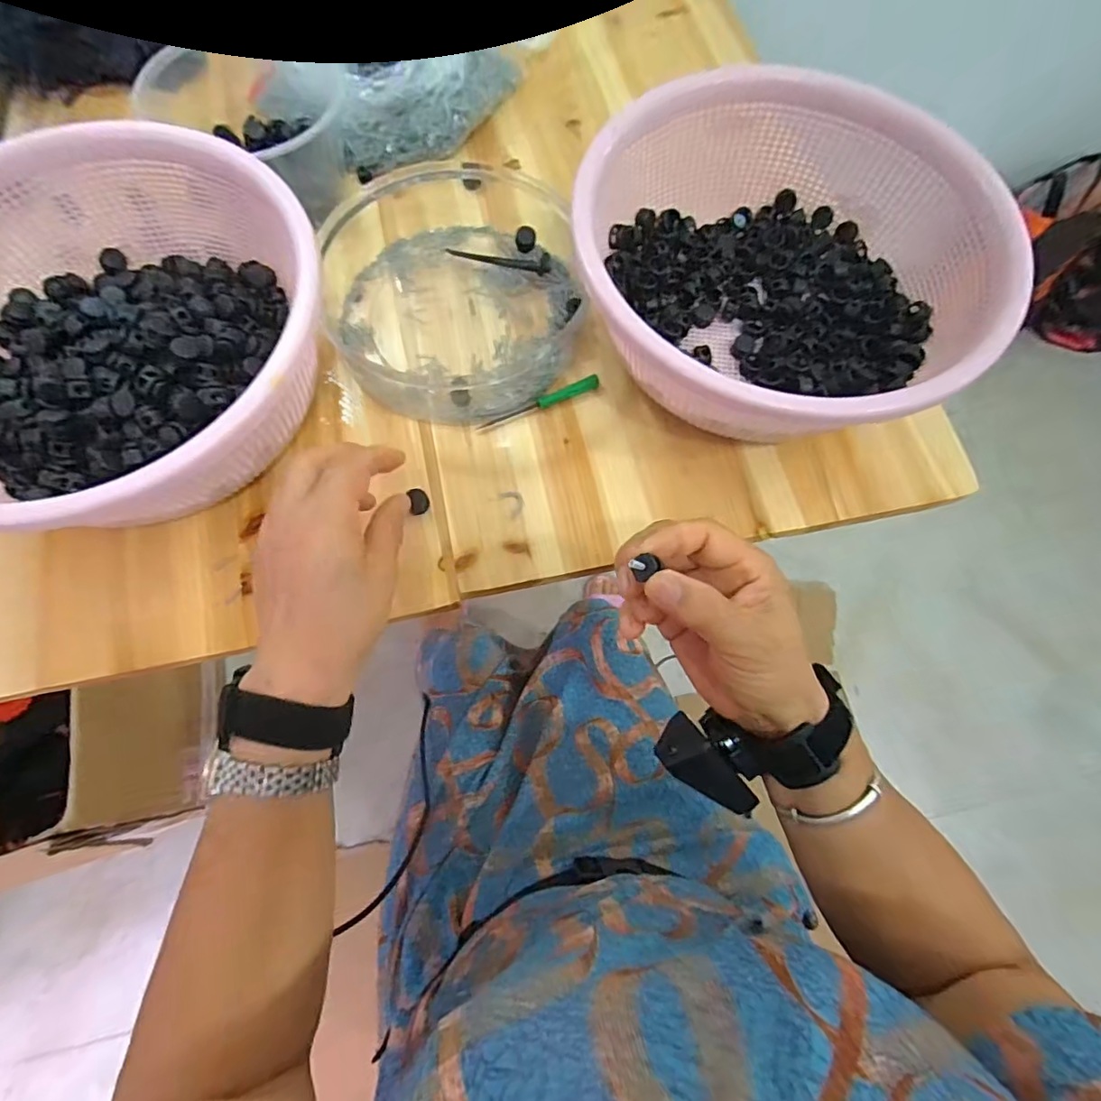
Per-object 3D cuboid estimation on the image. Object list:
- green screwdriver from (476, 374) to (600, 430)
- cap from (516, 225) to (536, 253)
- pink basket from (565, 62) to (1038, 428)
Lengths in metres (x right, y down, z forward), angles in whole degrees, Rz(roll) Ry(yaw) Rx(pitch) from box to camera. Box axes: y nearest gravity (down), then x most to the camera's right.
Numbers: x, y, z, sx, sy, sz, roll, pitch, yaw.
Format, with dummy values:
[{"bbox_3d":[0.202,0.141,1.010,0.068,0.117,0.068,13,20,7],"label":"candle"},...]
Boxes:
[{"bbox_3d":[-0.008,-0.109,0.413,0.096,0.008,0.009,-24,73,-8],"label":"green screwdriver"},{"bbox_3d":[-0.021,-0.256,0.454,0.015,0.014,0.014,0,71,0],"label":"cap"},{"bbox_3d":[0.148,-0.172,0.382,0.250,0.111,0.242,0,71,0],"label":"pink basket"}]

